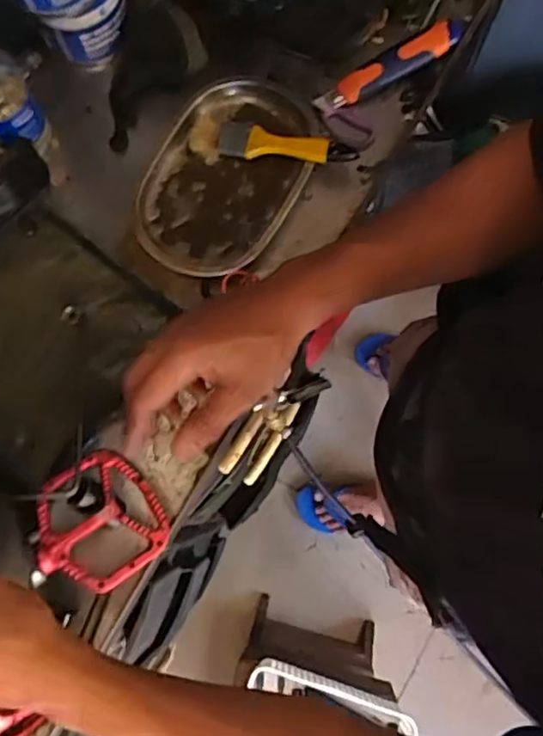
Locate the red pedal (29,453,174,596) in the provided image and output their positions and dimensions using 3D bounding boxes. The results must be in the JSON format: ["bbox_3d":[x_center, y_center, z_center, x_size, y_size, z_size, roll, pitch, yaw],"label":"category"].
[{"bbox_3d":[-0.162,0.144,0.591,0.120,0.030,0.113,-30,75,-27],"label":"red pedal"}]

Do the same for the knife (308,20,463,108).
[{"bbox_3d":[0.129,-0.318,0.687,0.170,0.032,0.030,-30,80,-6],"label":"knife"}]

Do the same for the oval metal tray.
[{"bbox_3d":[-0.048,-0.196,0.676,0.149,0.027,0.220,29,80,6],"label":"oval metal tray"}]

